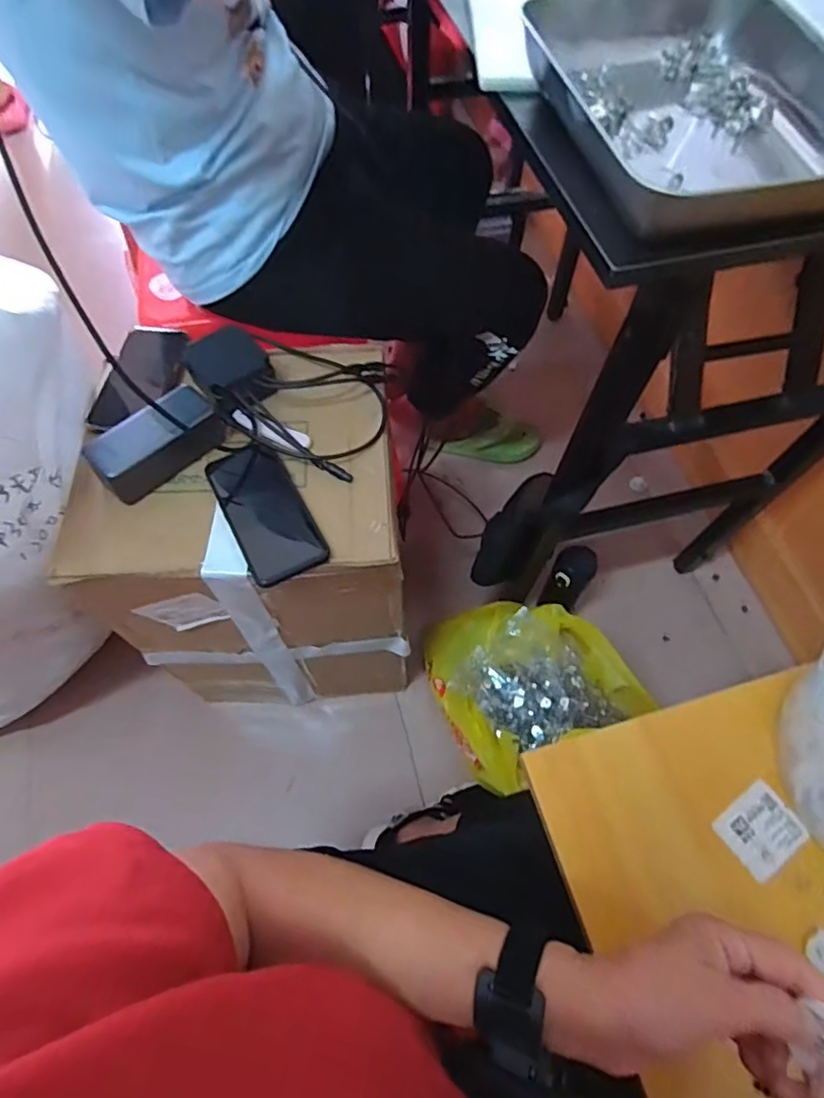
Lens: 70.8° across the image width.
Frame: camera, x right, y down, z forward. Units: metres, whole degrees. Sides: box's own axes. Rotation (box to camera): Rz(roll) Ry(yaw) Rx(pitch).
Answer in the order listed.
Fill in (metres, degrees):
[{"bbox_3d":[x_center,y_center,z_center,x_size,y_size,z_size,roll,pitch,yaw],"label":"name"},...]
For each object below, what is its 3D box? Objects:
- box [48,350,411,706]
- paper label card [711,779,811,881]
[{"bbox_3d":[-0.186,0.006,0.817,0.345,0.444,0.286,-5,62,-2],"label":"box"},{"bbox_3d":[0.263,0.213,0.437,0.058,0.007,0.049,-30,69,-14],"label":"paper label card"}]

